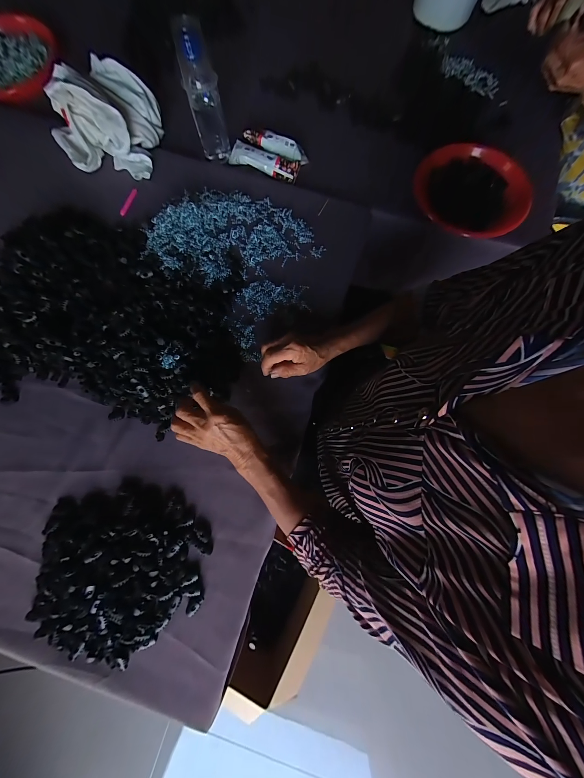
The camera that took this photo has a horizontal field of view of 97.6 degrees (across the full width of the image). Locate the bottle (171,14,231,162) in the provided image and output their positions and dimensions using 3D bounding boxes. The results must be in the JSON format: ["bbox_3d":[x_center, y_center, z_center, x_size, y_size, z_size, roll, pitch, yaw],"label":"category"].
[{"bbox_3d":[-0.164,-0.543,0.482,0.058,0.189,0.059,-15,79,-3],"label":"bottle"}]

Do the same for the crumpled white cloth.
[{"bbox_3d":[-0.382,-0.536,0.501,0.197,0.091,0.194,4,78,1],"label":"crumpled white cloth"}]

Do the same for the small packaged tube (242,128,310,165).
[{"bbox_3d":[-0.036,-0.524,0.545,0.146,0.024,0.034,27,80,6],"label":"small packaged tube"}]

